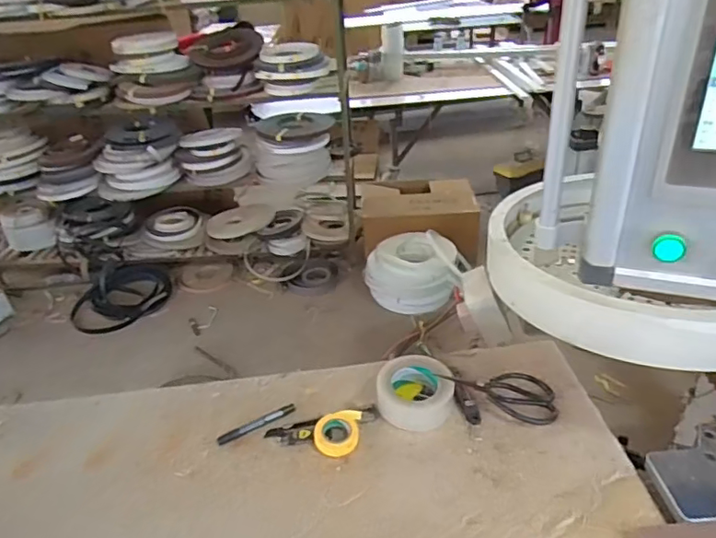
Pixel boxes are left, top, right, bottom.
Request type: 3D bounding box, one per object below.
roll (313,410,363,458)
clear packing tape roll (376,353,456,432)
[{"bbox_3d":[-0.032,0.252,0.838,0.069,0.026,0.081,-3,32,7],"label":"roll"},{"bbox_3d":[0.091,0.194,0.874,0.115,0.059,0.110,-5,32,3],"label":"clear packing tape roll"}]

